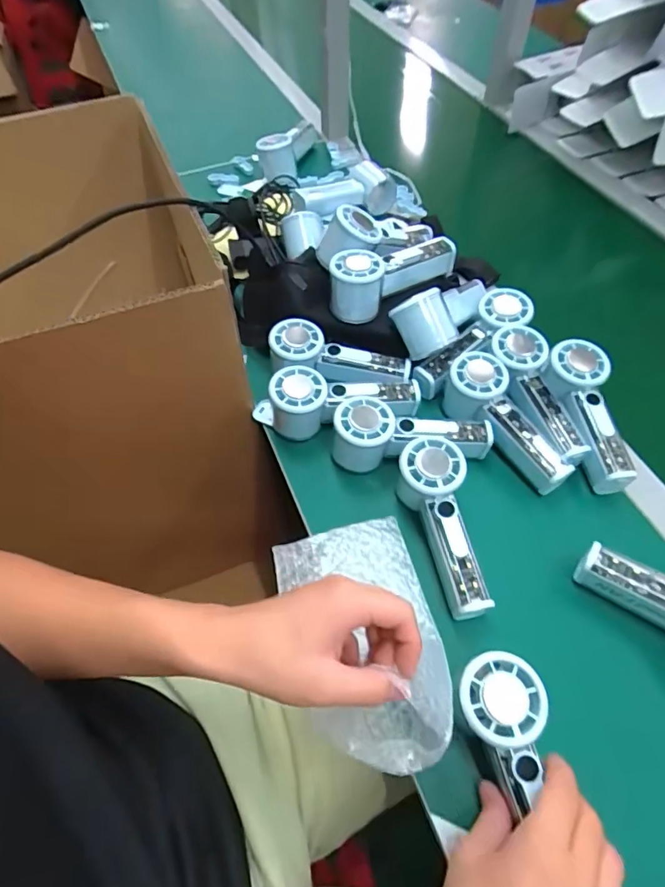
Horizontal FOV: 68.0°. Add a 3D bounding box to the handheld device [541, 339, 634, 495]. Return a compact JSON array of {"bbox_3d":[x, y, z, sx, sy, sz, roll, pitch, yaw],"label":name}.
[{"bbox_3d":[0.255,-0.031,0.487,0.058,0.034,0.153,-5,70,-3],"label":"handheld device"}]

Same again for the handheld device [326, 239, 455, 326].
[{"bbox_3d":[0.066,-0.192,0.552,0.152,0.064,0.052,-30,61,-18],"label":"handheld device"}]

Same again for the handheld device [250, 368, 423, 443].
[{"bbox_3d":[0.003,-0.040,0.517,0.174,0.069,0.050,-1,56,0],"label":"handheld device"}]

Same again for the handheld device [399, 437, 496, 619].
[{"bbox_3d":[0.099,0.074,0.441,0.054,0.057,0.153,-10,70,-6],"label":"handheld device"}]

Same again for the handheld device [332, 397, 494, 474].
[{"bbox_3d":[0.079,-0.009,0.492,0.155,0.061,0.052,-4,56,-2],"label":"handheld device"}]

